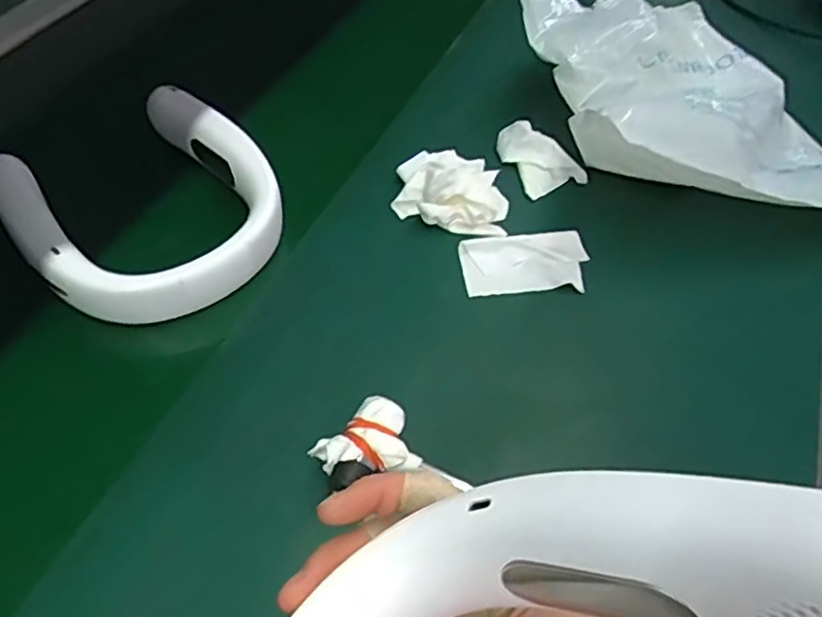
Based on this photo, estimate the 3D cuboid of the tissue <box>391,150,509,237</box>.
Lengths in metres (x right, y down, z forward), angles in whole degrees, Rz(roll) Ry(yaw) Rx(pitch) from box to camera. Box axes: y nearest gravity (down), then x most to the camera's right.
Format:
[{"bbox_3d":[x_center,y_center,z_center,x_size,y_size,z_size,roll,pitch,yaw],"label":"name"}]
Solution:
[{"bbox_3d":[0.034,-0.101,0.545,0.090,0.031,0.081,6,52,2],"label":"tissue"}]

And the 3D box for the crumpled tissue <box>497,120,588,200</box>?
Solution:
[{"bbox_3d":[0.111,-0.135,0.582,0.056,0.023,0.075,-23,56,-19],"label":"crumpled tissue"}]

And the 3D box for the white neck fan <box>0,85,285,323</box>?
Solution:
[{"bbox_3d":[-0.200,-0.077,0.506,0.180,0.048,0.198,-32,60,-25],"label":"white neck fan"}]

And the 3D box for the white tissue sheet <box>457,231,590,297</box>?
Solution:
[{"bbox_3d":[0.090,-0.036,0.512,0.099,0.008,0.056,-5,52,-6],"label":"white tissue sheet"}]

